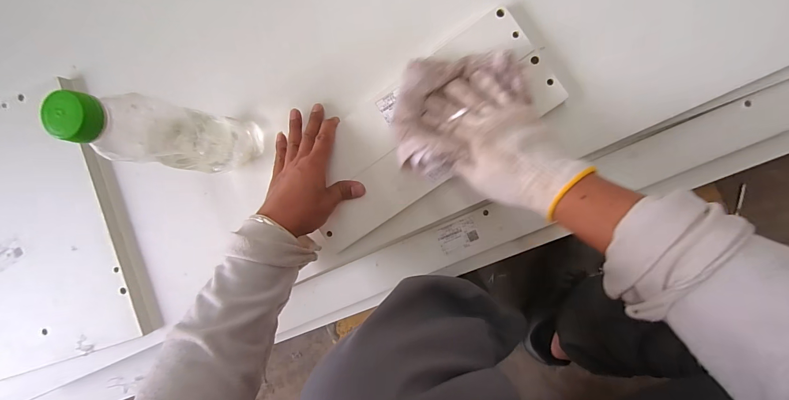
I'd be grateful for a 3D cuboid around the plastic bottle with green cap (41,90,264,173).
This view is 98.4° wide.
[{"bbox_3d":[-0.245,-0.072,0.374,0.084,0.216,0.066,-1,92,7],"label":"plastic bottle with green cap"}]

